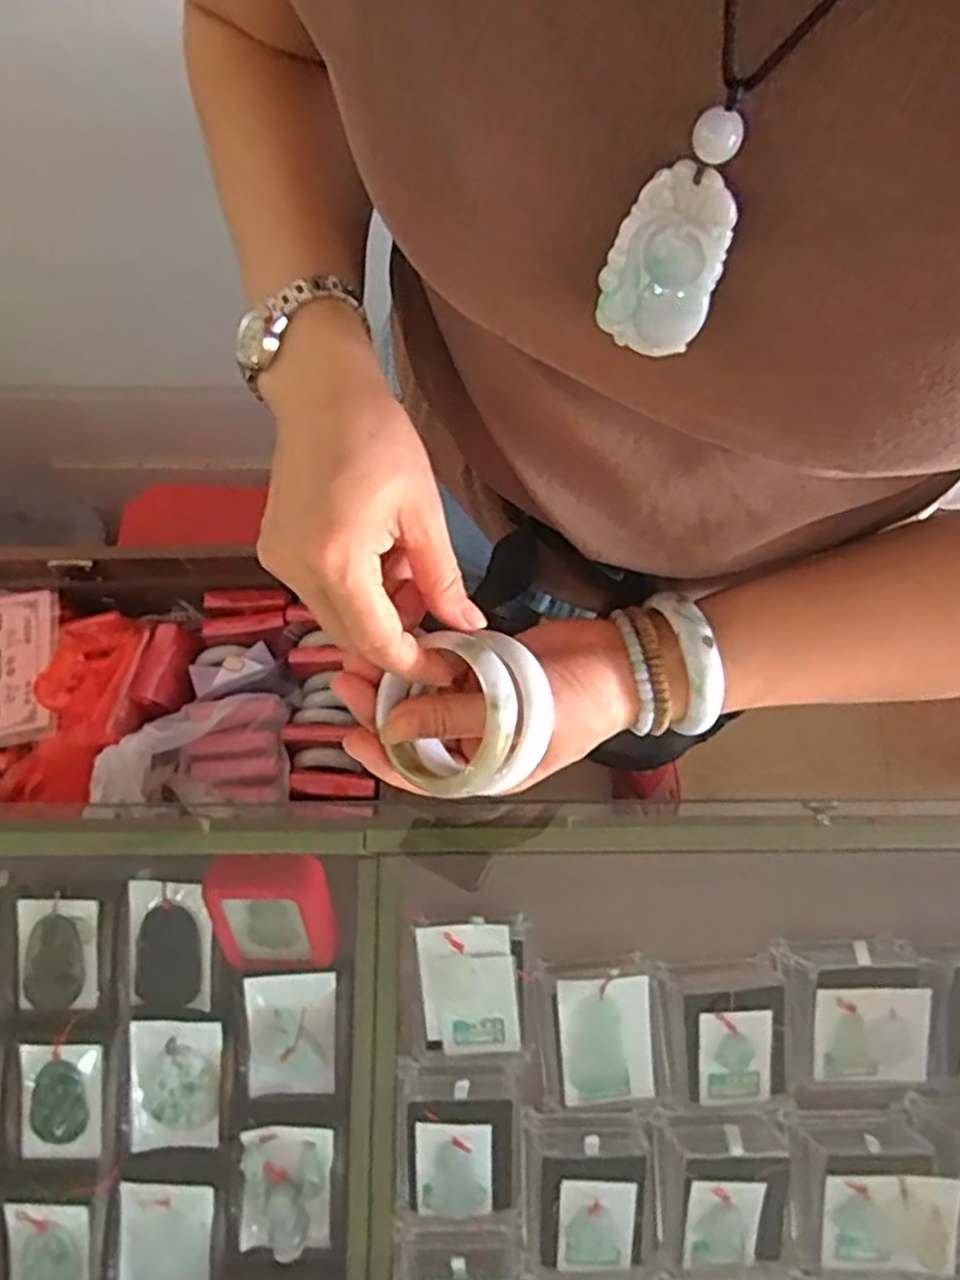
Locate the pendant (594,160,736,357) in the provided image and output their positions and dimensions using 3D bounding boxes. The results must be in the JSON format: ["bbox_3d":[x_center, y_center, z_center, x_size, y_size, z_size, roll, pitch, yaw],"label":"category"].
[{"bbox_3d":[0.049,-0.100,0.204,0.029,0.047,0.004,26,51,5],"label":"pendant"}]

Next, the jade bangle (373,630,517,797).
[{"bbox_3d":[-0.015,0.029,0.326,0.064,0.011,0.064,-2,86,32],"label":"jade bangle"}]

